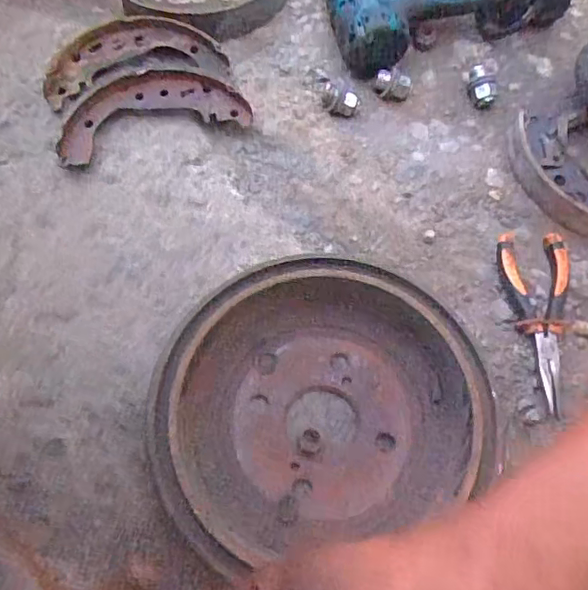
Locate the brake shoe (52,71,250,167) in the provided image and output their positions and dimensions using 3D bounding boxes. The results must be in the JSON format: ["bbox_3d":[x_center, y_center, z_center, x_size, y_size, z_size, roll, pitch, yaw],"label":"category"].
[{"bbox_3d":[-0.135,-0.172,0.549,0.174,0.029,0.071,-20,68,-5],"label":"brake shoe"}]

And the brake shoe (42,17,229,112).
[{"bbox_3d":[-0.157,-0.231,0.559,0.172,0.031,0.058,-16,68,-3],"label":"brake shoe"}]

